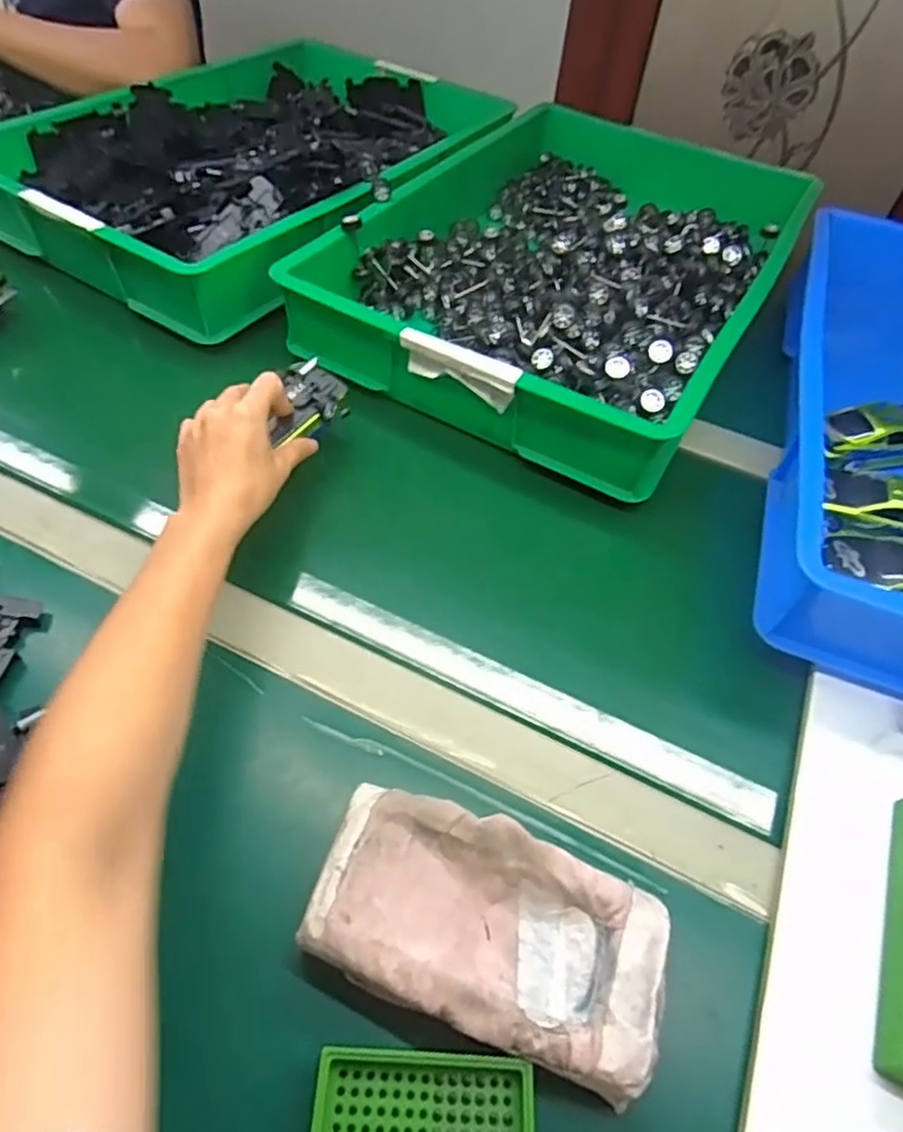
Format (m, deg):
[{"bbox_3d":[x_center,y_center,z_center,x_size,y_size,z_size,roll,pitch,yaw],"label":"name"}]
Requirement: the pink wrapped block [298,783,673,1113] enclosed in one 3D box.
[{"bbox_3d":[0.017,0.175,0.316,0.162,0.038,0.085,19,54,9],"label":"pink wrapped block"}]

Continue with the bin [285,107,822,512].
[{"bbox_3d":[0.139,-0.330,0.670,0.366,0.092,0.560,27,55,14],"label":"bin"}]

